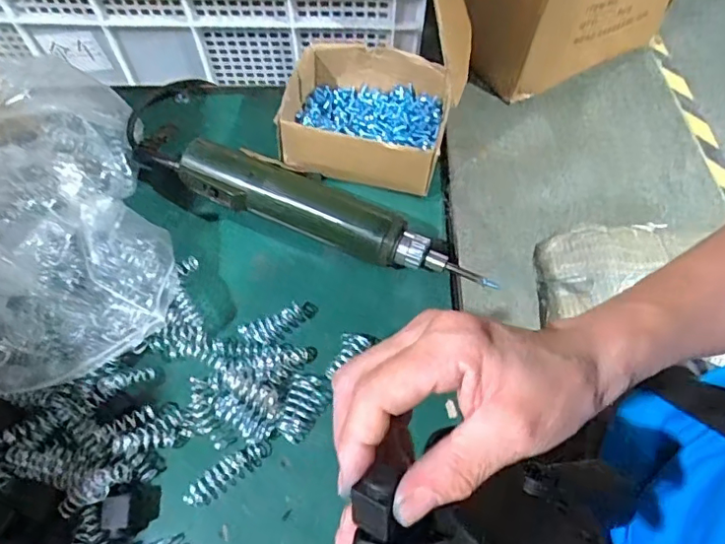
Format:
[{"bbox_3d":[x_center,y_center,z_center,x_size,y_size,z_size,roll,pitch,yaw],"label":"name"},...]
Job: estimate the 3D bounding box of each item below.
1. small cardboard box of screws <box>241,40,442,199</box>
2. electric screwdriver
[{"bbox_3d":[0.001,-0.134,0.464,0.132,0.049,0.117,9,64,3],"label":"small cardboard box of screws"},{"bbox_3d":[-0.039,-0.048,0.436,0.266,0.041,0.048,19,65,7],"label":"electric screwdriver"}]

